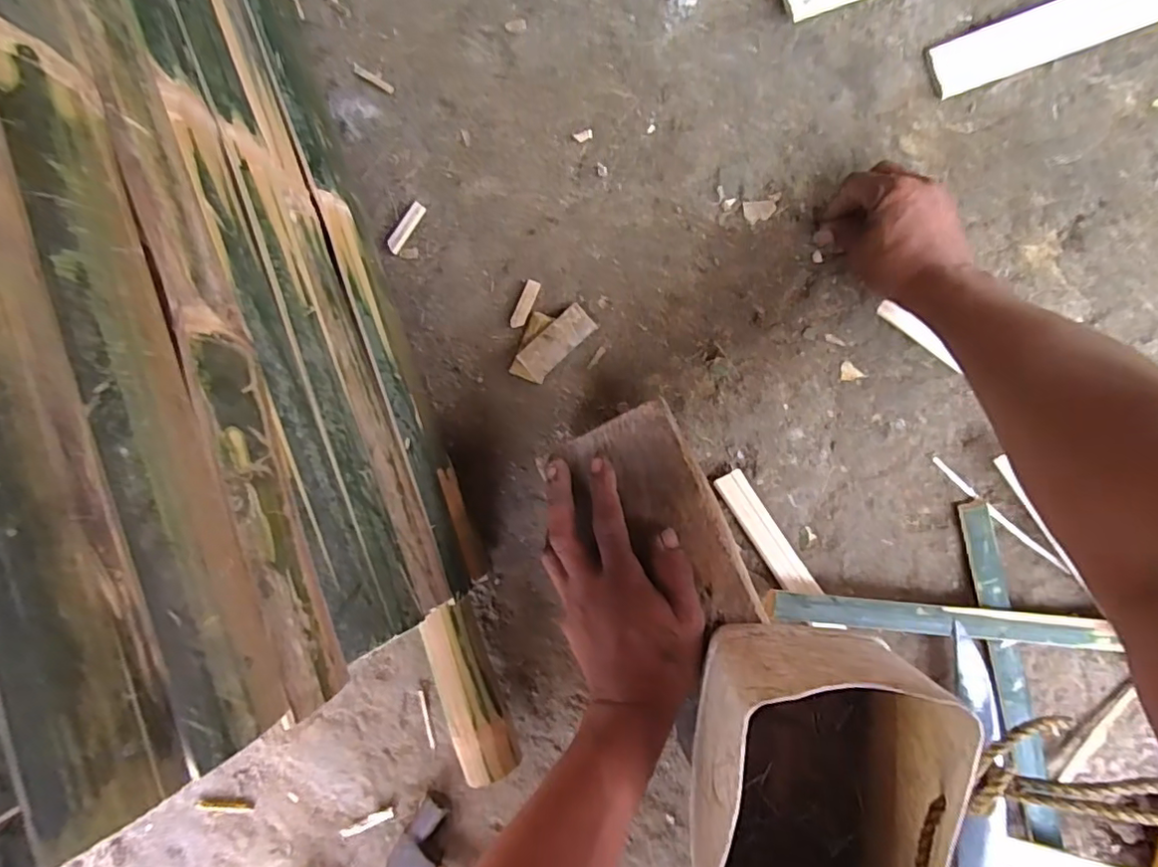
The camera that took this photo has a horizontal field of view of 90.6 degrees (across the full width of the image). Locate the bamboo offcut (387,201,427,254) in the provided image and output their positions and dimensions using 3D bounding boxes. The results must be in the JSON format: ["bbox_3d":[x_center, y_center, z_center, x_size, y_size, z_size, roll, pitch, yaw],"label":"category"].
[{"bbox_3d":[-0.162,-0.192,0.535,0.013,0.004,0.051,35,93,7],"label":"bamboo offcut"}]

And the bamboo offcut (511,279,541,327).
[{"bbox_3d":[-0.049,-0.117,0.520,0.013,0.004,0.045,22,92,7],"label":"bamboo offcut"}]

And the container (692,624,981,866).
[{"bbox_3d":[0.125,0.211,0.313,0.109,0.110,0.193,1,86,9],"label":"container"}]

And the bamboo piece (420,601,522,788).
[{"bbox_3d":[-0.089,0.207,0.461,0.037,0.029,0.137,-20,83,7],"label":"bamboo piece"}]

